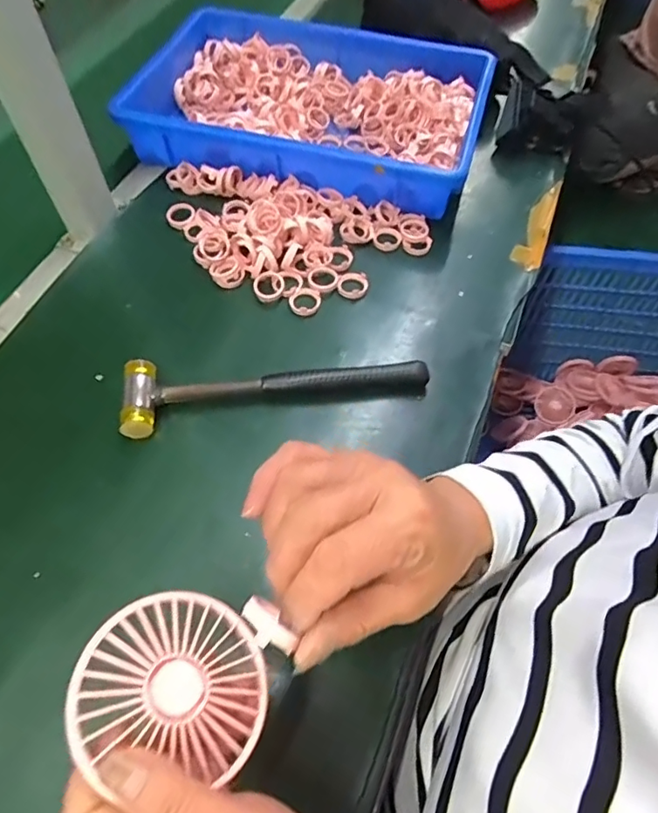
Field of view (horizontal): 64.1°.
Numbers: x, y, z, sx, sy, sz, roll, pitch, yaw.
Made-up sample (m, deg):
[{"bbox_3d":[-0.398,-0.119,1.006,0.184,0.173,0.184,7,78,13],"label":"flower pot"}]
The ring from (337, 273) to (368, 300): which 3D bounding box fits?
[{"bbox_3d":[0.022,-0.113,0.487,0.028,0.007,0.029,8,59,3],"label":"ring"}]

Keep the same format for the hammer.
[{"bbox_3d":[-0.042,-0.023,0.425,0.238,0.025,0.058,-10,59,-7],"label":"hammer"}]

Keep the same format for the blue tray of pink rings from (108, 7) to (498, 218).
[{"bbox_3d":[-0.016,-0.336,0.586,0.361,0.061,0.242,15,59,7],"label":"blue tray of pink rings"}]

